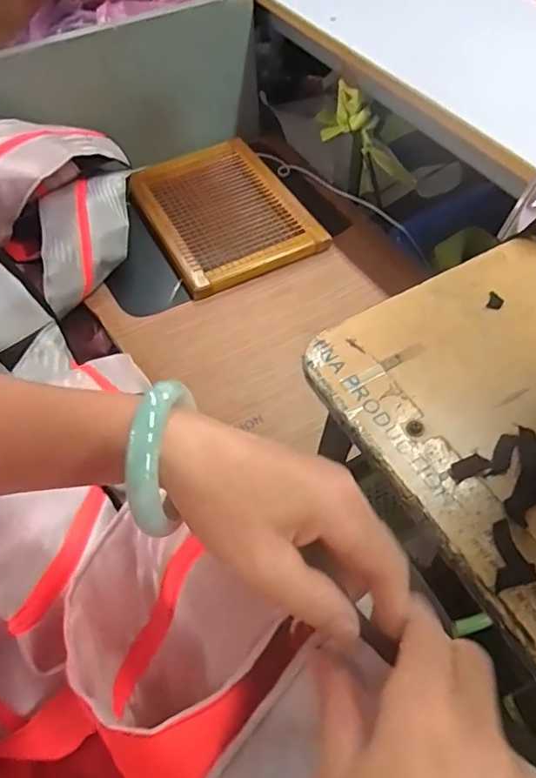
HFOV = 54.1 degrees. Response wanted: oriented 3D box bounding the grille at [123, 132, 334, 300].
[{"bbox_3d":[-0.081,-0.298,0.889,0.254,0.049,0.320,-24,56,-17],"label":"grille"}]

